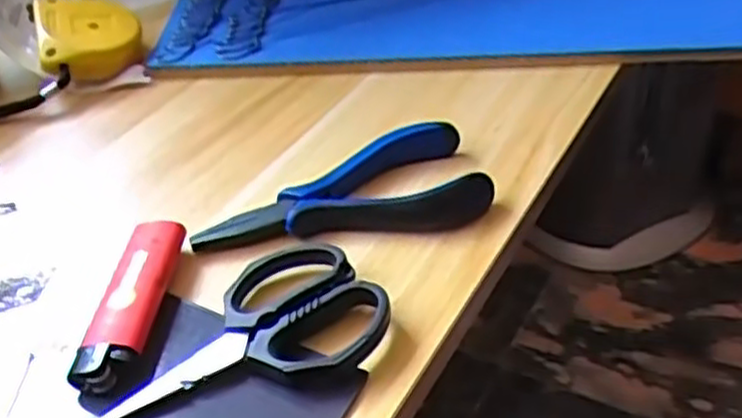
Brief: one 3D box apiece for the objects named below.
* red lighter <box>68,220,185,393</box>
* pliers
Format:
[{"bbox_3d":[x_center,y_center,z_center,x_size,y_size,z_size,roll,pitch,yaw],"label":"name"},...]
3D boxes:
[{"bbox_3d":[-0.086,0.034,0.283,0.021,0.014,0.077,-1,38,7],"label":"red lighter"},{"bbox_3d":[-0.011,-0.011,0.330,0.118,0.017,0.053,-6,38,0],"label":"pliers"}]

